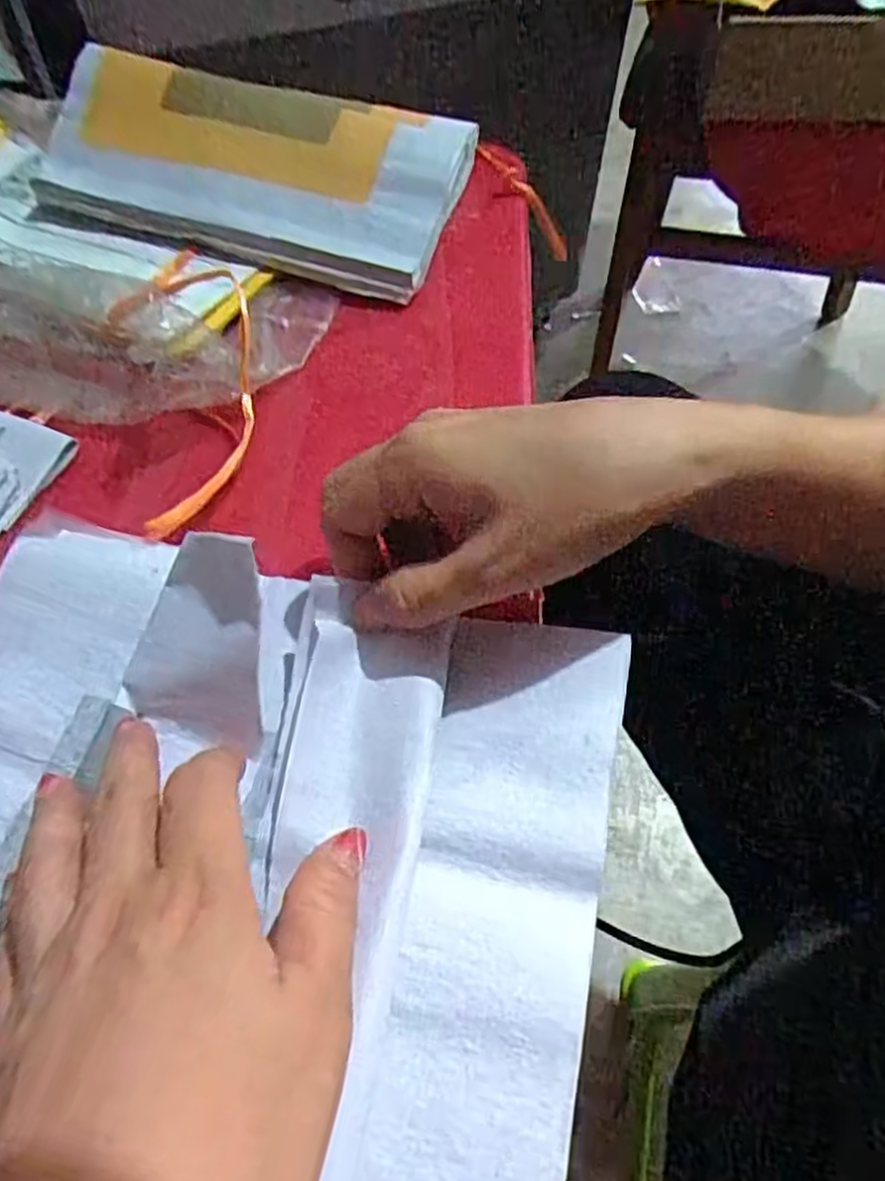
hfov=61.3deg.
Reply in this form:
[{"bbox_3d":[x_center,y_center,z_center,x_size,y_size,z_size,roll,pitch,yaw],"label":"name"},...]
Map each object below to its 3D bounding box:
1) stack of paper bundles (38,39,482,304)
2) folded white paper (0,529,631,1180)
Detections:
[{"bbox_3d":[-0.108,-0.253,0.432,0.242,0.061,0.123,17,57,13],"label":"stack of paper bundles"},{"bbox_3d":[-0.065,0.064,0.238,0.231,0.027,0.176,12,56,9],"label":"folded white paper"}]

